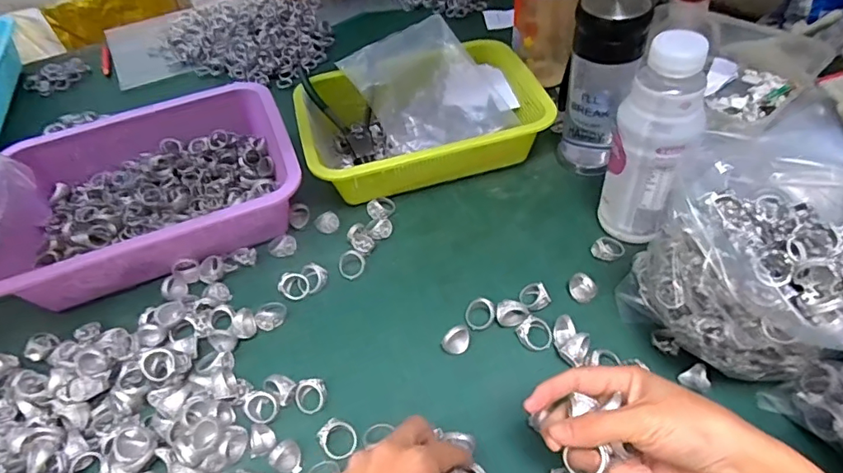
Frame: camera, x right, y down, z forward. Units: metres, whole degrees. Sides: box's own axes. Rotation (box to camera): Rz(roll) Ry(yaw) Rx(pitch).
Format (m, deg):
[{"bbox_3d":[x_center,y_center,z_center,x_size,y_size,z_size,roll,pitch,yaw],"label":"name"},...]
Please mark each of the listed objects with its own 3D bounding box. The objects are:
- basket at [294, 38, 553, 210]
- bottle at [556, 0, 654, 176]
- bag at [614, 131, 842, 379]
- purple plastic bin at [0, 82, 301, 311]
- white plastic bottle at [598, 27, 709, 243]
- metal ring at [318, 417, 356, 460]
[{"bbox_3d":[-0.006,-0.144,0.610,0.256,0.072,0.184,-13,49,-7],"label":"basket"},{"bbox_3d":[0.180,-0.154,0.537,0.064,0.183,0.066,11,50,14],"label":"bottle"},{"bbox_3d":[0.246,0.028,0.388,0.135,0.149,0.154,-14,49,-8],"label":"bag"},{"bbox_3d":[-0.294,-0.061,0.570,0.303,0.067,0.234,-21,50,-13],"label":"purple plastic bin"},{"bbox_3d":[0.196,-0.069,0.449,0.064,0.185,0.056,11,50,14],"label":"white plastic bottle"},{"bbox_3d":[-0.064,0.155,0.407,0.026,0.006,0.030,-36,85,-27],"label":"metal ring"}]

